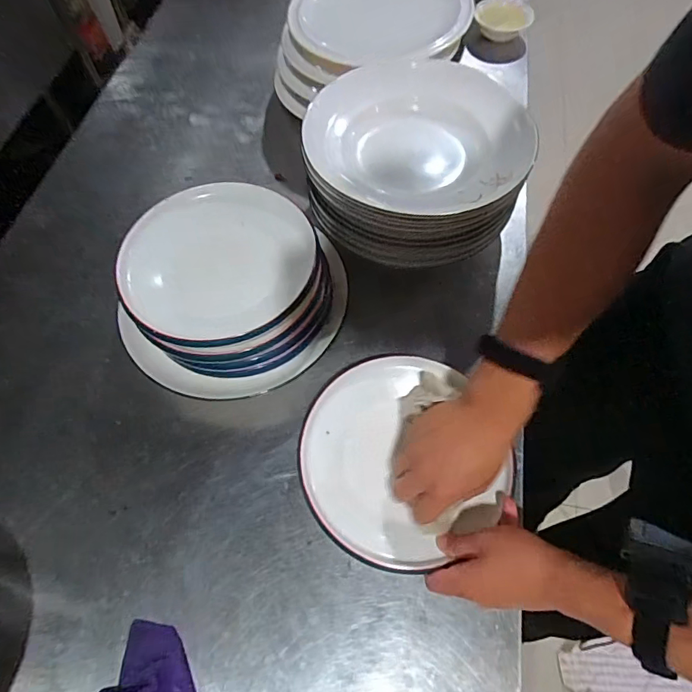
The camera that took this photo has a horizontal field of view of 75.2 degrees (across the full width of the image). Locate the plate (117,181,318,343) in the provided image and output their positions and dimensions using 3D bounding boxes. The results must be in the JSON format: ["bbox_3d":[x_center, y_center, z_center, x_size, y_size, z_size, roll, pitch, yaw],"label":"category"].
[{"bbox_3d":[-0.152,-0.108,0.547,0.225,0.032,0.218,0,63,1],"label":"plate"}]

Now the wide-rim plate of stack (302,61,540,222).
[{"bbox_3d":[0.106,-0.285,0.613,0.314,0.038,0.288,0,63,1],"label":"wide-rim plate of stack"}]

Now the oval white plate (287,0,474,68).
[{"bbox_3d":[0.078,-0.545,0.731,0.330,0.048,0.261,-18,64,-8],"label":"oval white plate"}]

